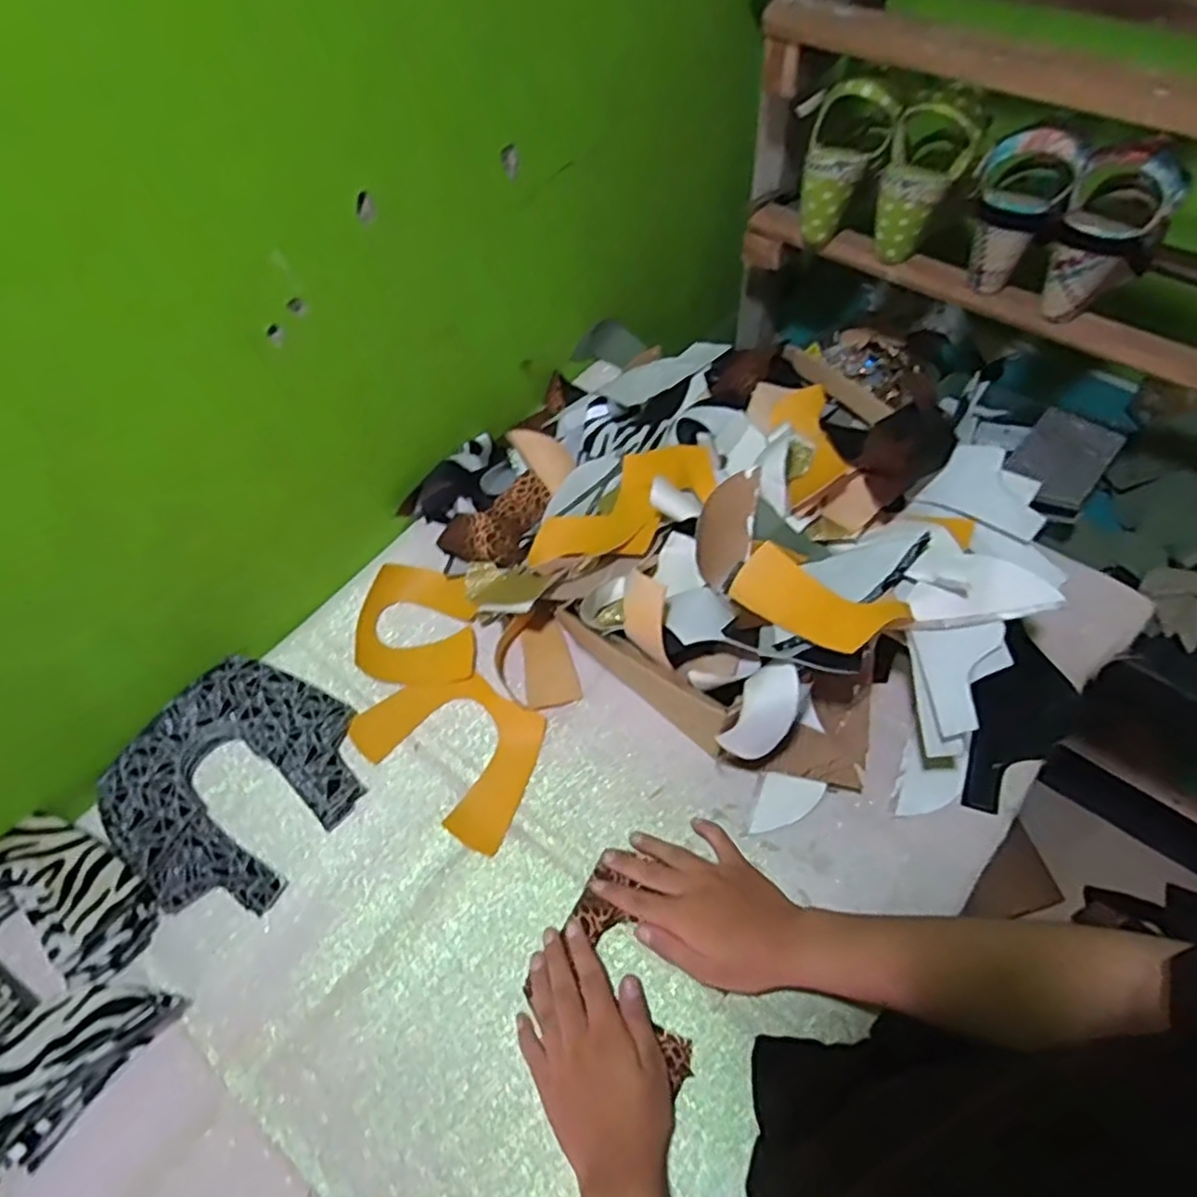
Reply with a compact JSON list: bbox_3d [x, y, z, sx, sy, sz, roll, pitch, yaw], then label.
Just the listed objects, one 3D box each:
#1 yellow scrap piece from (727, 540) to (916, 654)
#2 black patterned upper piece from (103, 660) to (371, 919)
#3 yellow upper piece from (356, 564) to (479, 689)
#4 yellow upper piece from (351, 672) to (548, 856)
[{"bbox_3d":[0.154,0.000,0.521,0.051,0.027,0.122,-44,47,-20],"label":"yellow scrap piece"},{"bbox_3d":[-0.304,0.153,0.603,0.182,0.030,0.188,28,65,18],"label":"black patterned upper piece"},{"bbox_3d":[-0.172,0.024,0.680,0.109,0.017,0.116,-3,60,1],"label":"yellow upper piece"},{"bbox_3d":[-0.126,0.123,0.620,0.168,0.009,0.116,30,66,18],"label":"yellow upper piece"}]

